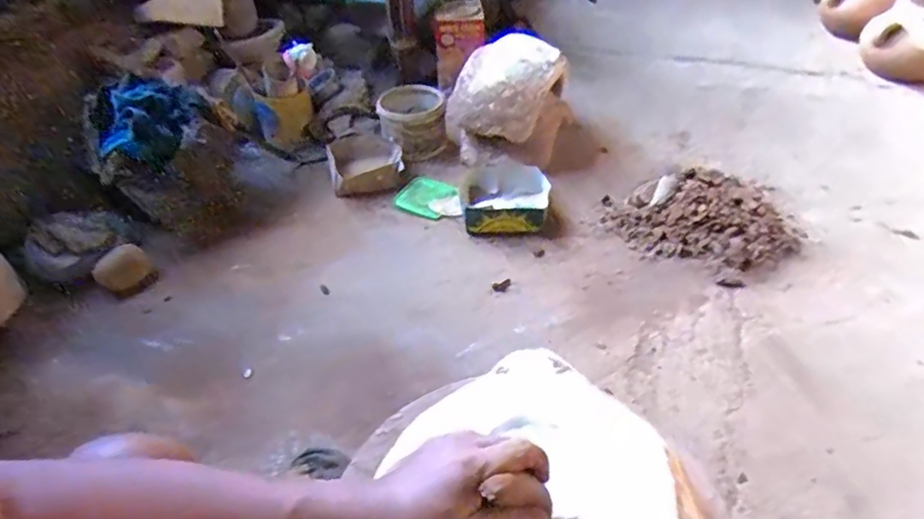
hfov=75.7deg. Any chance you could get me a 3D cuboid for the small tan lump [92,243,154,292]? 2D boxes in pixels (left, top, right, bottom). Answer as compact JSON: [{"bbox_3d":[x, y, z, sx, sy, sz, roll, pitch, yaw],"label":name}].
[{"bbox_3d":[-0.740,0.023,1.297,0.051,0.084,0.109,31,51,32],"label":"small tan lump"}]

